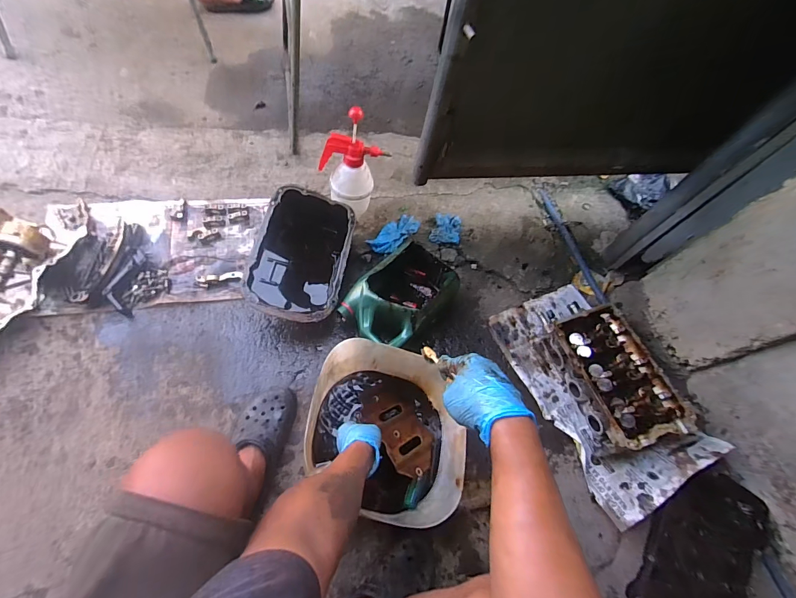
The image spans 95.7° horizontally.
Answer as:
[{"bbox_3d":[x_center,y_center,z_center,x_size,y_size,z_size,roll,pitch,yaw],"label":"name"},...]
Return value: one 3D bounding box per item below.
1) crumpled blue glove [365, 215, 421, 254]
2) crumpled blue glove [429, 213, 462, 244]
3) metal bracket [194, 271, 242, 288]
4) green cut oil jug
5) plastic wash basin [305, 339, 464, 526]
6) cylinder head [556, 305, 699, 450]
[{"bbox_3d":[-0.011,-0.191,1.054,0.072,0.024,0.154,40,66,18],"label":"crumpled blue glove"},{"bbox_3d":[0.149,-0.217,1.106,0.090,0.031,0.103,9,61,2],"label":"crumpled blue glove"},{"bbox_3d":[-0.458,-0.051,0.921,0.115,0.011,0.032,-6,61,-6],"label":"metal bracket"},{"bbox_3d":[-0.001,-0.008,0.911,0.202,0.142,0.276,38,65,17],"label":"green cut oil jug"},{"bbox_3d":[-0.023,0.255,0.718,0.289,0.150,0.298,9,61,2],"label":"plastic wash basin"},{"bbox_3d":[0.501,0.183,0.861,0.183,0.129,0.312,-11,62,-9],"label":"cylinder head"}]

